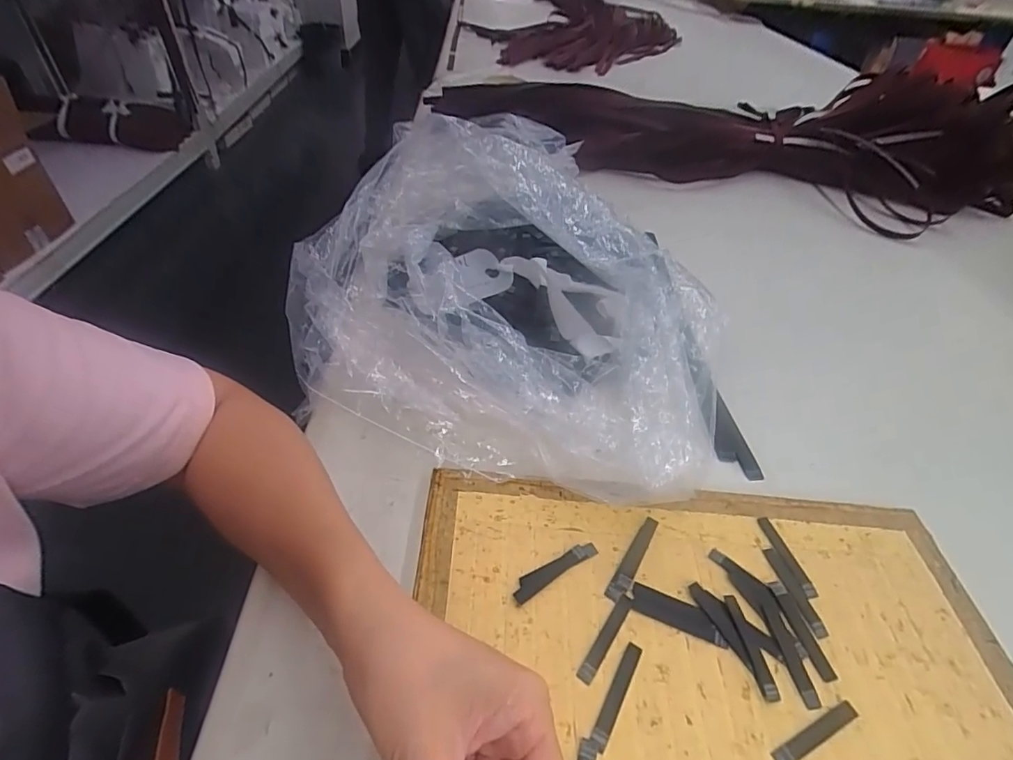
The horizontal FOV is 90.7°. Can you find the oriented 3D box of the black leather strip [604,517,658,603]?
[{"bbox_3d":[0.089,0.123,0.347,0.012,0.004,0.071,28,48,22],"label":"black leather strip"}]

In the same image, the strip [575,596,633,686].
[{"bbox_3d":[0.062,0.159,0.307,0.010,0.004,0.058,29,49,23],"label":"strip"}]

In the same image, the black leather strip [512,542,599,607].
[{"bbox_3d":[0.032,0.126,0.335,0.068,0.005,0.014,-24,51,-26],"label":"black leather strip"}]

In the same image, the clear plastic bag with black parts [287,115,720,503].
[{"bbox_3d":[-0.010,-0.095,0.458,0.382,0.119,0.355,8,44,3],"label":"clear plastic bag with black parts"}]

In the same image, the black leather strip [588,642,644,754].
[{"bbox_3d":[0.064,0.180,0.287,0.009,0.004,0.060,26,48,20],"label":"black leather strip"}]

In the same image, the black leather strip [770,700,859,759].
[{"bbox_3d":[0.175,0.199,0.282,0.062,0.004,0.009,-15,47,-19],"label":"black leather strip"}]

